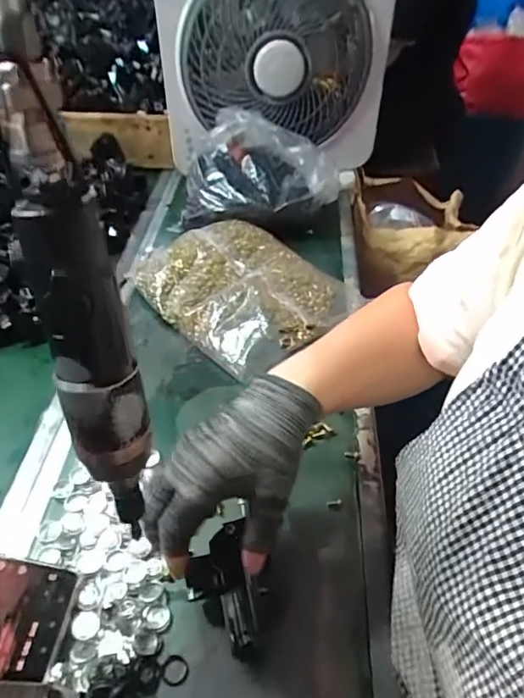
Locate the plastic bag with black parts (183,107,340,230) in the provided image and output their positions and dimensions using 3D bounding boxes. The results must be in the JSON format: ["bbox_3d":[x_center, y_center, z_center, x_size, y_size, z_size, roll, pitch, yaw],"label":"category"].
[{"bbox_3d":[-0.003,-0.255,0.715,0.205,0.113,0.133,1,45,-1],"label":"plastic bag with black parts"}]

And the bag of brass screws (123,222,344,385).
[{"bbox_3d":[-0.024,-0.082,0.626,0.195,0.048,0.237,-31,53,-29],"label":"bag of brass screws"}]

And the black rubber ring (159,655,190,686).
[{"bbox_3d":[-0.059,0.216,0.342,0.019,0.004,0.019,1,45,-1],"label":"black rubber ring"}]

